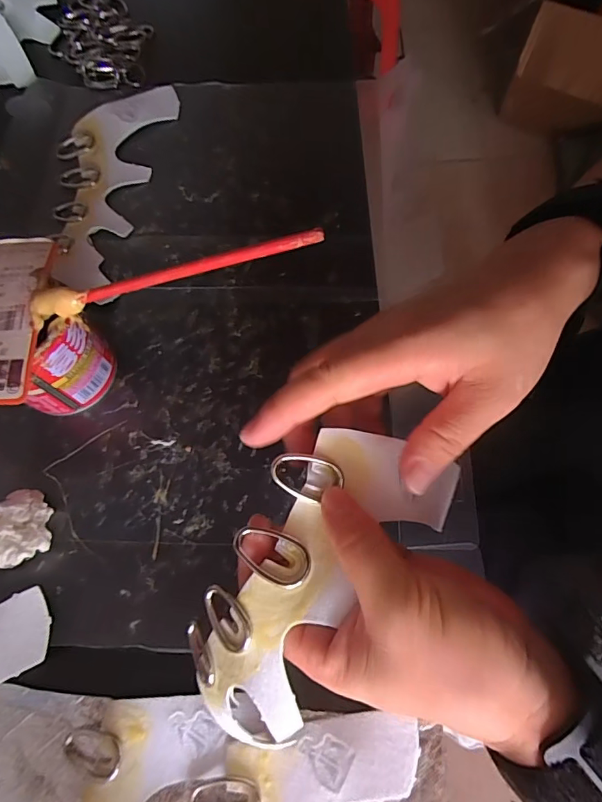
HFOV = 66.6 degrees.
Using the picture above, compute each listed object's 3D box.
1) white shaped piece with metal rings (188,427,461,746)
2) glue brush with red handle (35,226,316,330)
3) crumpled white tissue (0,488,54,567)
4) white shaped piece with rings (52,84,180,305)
[{"bbox_3d":[0.005,0.073,0.201,0.066,0.033,0.137,35,80,13],"label":"white shaped piece with metal rings"},{"bbox_3d":[-0.066,-0.061,0.219,0.157,0.010,0.015,-9,68,17],"label":"glue brush with red handle"},{"bbox_3d":[-0.169,0.074,0.261,0.046,0.024,0.041,-13,70,-3],"label":"crumpled white tissue"},{"bbox_3d":[-0.154,-0.171,0.357,0.083,0.009,0.207,2,70,3],"label":"white shaped piece with rings"}]

